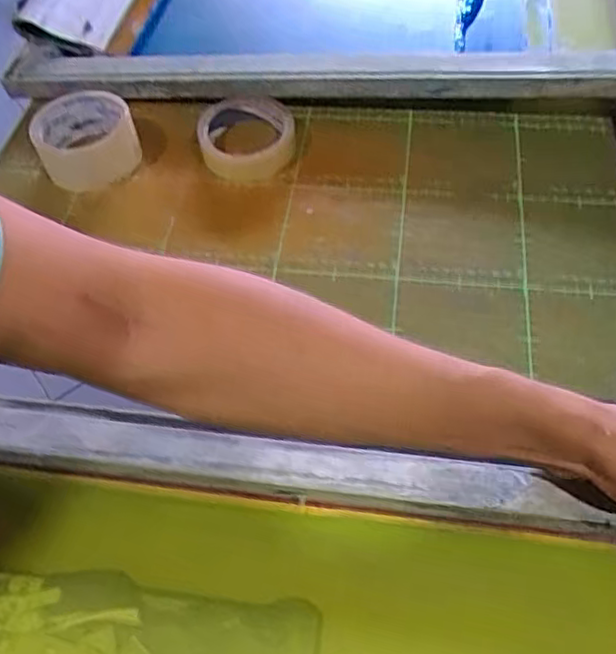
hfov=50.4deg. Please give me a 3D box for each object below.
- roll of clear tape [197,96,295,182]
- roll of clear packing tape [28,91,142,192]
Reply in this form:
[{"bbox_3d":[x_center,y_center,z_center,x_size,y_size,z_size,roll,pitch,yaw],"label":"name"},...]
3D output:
[{"bbox_3d":[-0.059,-0.177,0.613,0.091,0.027,0.097,-2,56,2],"label":"roll of clear tape"},{"bbox_3d":[-0.206,-0.173,0.618,0.088,0.057,0.086,-2,56,2],"label":"roll of clear packing tape"}]

